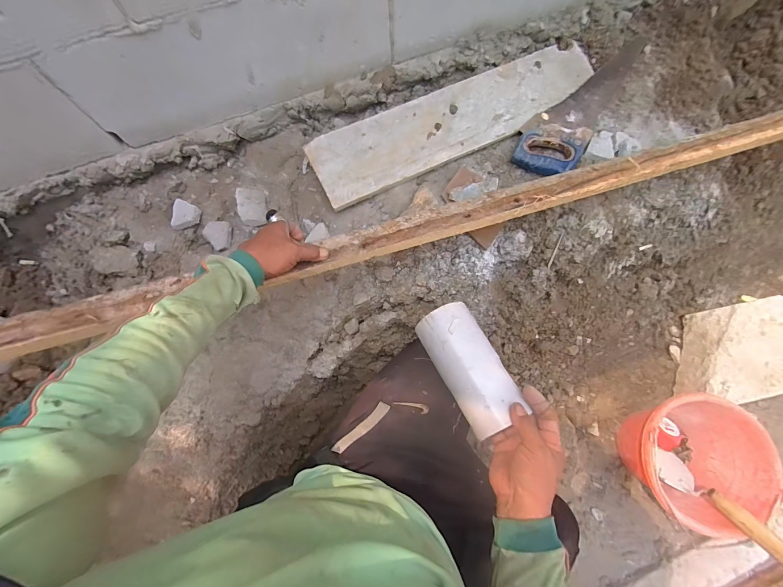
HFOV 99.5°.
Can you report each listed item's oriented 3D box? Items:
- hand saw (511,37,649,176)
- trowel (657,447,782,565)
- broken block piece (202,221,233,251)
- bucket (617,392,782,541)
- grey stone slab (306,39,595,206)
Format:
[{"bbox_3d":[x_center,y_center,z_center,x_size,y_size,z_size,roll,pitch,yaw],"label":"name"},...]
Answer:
[{"bbox_3d":[0.427,-0.447,0.738,0.131,0.021,0.470,31,76,11],"label":"hand saw"},{"bbox_3d":[0.619,0.400,0.626,0.072,0.226,0.050,-30,116,-7],"label":"trowel"},{"bbox_3d":[-0.375,-0.124,0.714,0.057,0.020,0.063,0,72,2],"label":"broken block piece"},{"bbox_3d":[0.601,0.342,0.680,0.227,0.158,0.238,-1,72,2],"label":"bucket"},{"bbox_3d":[0.143,-0.388,0.727,0.657,0.020,0.165,-25,73,-6],"label":"grey stone slab"}]

